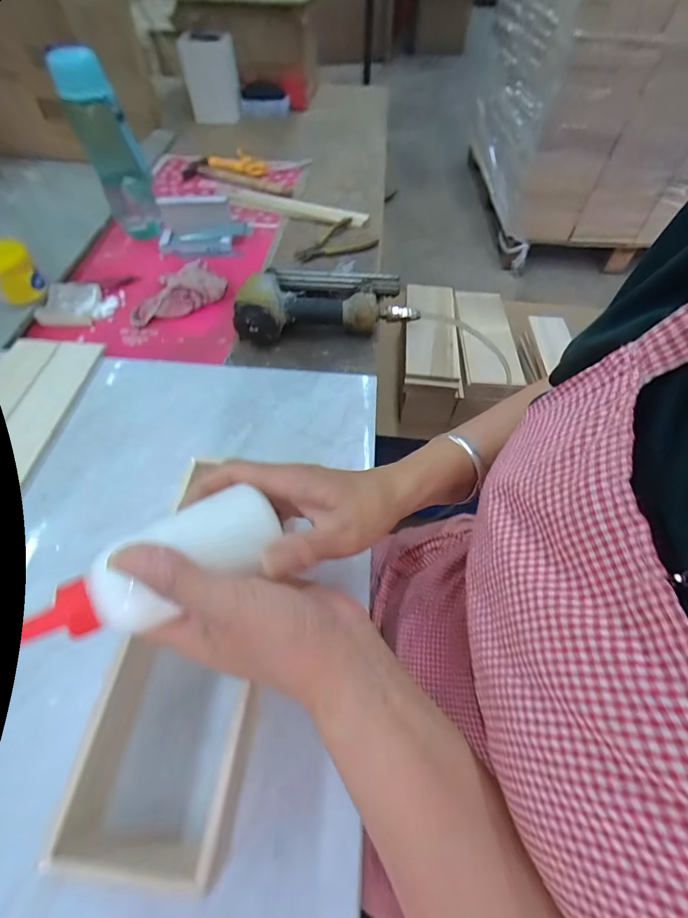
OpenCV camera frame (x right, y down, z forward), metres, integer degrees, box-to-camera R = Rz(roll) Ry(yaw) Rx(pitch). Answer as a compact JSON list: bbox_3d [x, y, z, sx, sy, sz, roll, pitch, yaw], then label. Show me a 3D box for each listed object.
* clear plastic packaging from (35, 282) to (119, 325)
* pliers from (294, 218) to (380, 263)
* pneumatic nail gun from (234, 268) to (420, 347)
[{"bbox_3d":[-0.413,-0.239,0.581,0.104,0.021,0.070,1,57,-1],"label":"clear plastic packaging"},{"bbox_3d":[-0.024,-0.399,0.688,0.149,0.010,0.102,-15,59,-11],"label":"pliers"},{"bbox_3d":[-0.030,-0.244,0.557,0.247,0.062,0.149,-6,58,-6],"label":"pneumatic nail gun"}]

